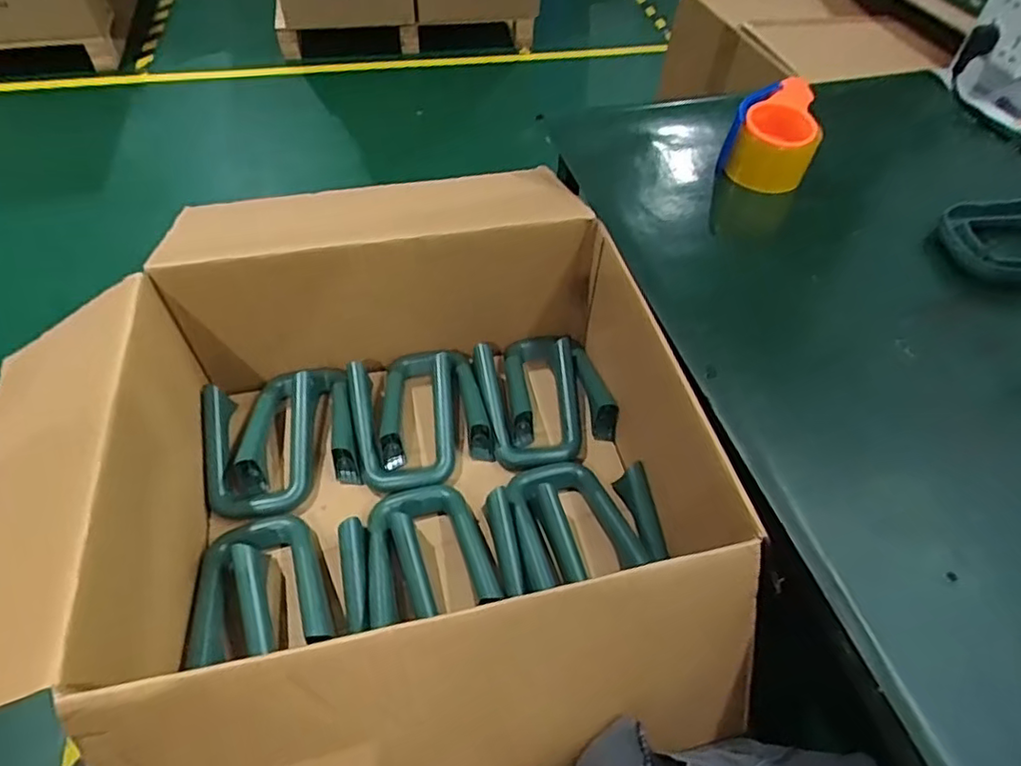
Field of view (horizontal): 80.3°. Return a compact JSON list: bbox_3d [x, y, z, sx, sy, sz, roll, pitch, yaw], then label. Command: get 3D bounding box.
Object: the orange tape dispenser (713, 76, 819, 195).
[{"bbox_3d":[0.308,-0.286,0.700,0.100,0.088,0.089,21,54,13],"label":"orange tape dispenser"}]

